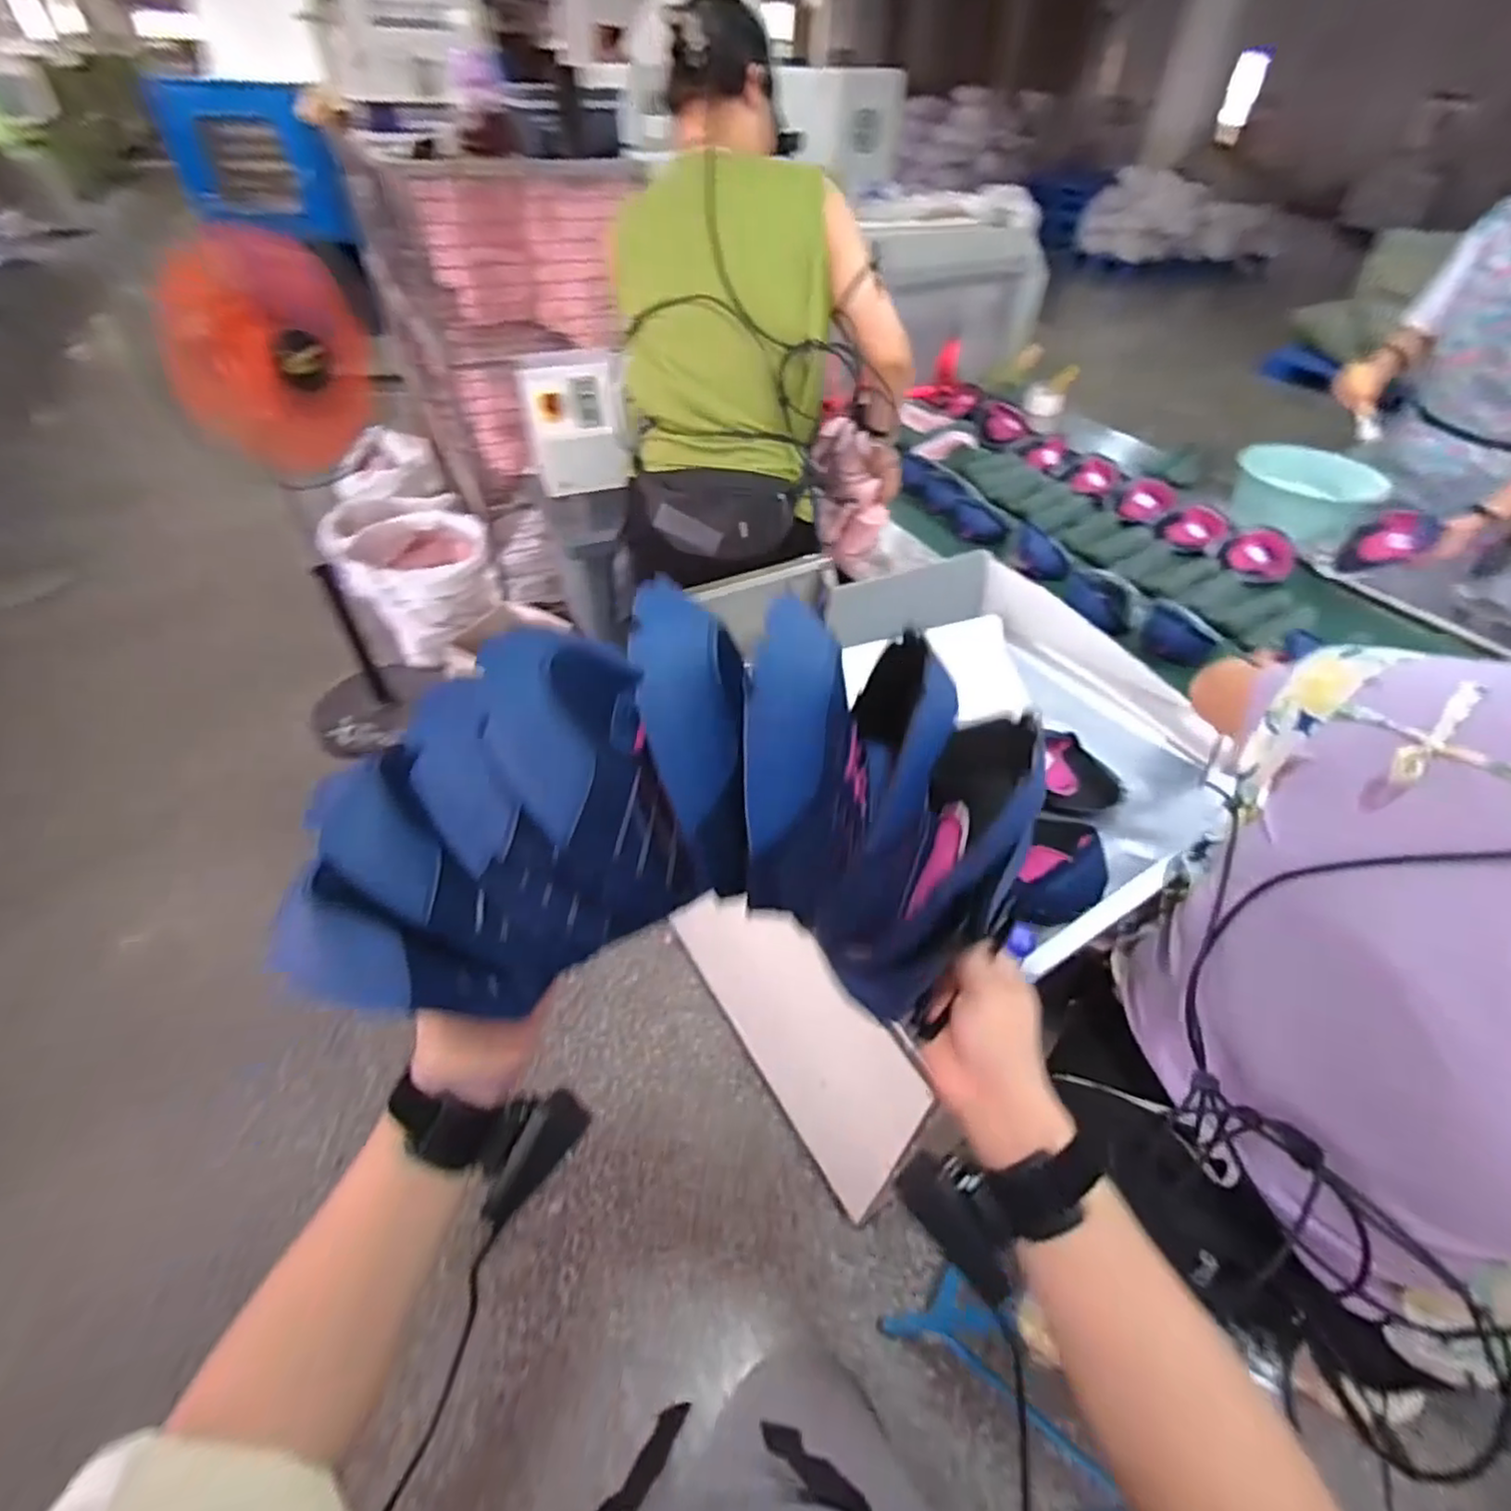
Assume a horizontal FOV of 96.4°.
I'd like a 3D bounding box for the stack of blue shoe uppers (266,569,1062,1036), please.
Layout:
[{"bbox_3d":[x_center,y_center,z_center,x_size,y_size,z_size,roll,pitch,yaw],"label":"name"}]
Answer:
[{"bbox_3d":[-0.050,0.032,0.334,0.389,0.191,0.122,-1,45,-4],"label":"stack of blue shoe uppers"}]

